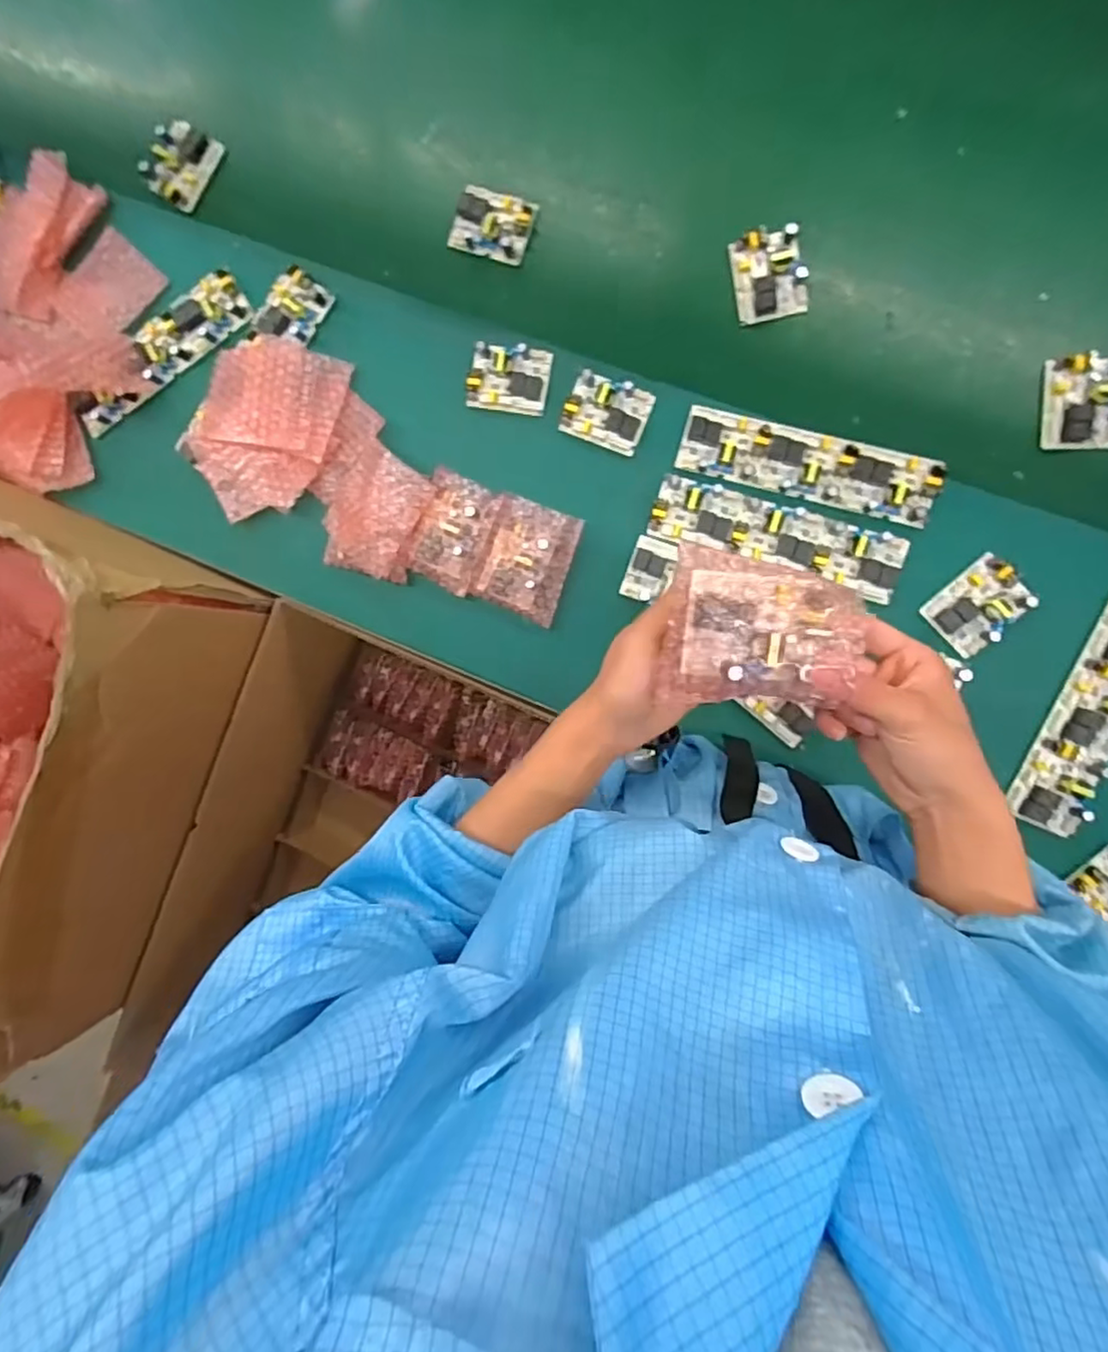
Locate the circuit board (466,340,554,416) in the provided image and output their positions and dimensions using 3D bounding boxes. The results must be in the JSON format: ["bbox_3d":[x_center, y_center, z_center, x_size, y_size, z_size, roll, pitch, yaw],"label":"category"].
[{"bbox_3d":[-0.048,-0.307,0.669,0.084,0.031,0.061,9,88,7],"label":"circuit board"}]

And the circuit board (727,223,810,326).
[{"bbox_3d":[0.212,-0.396,0.642,0.067,0.026,0.080,-8,91,9],"label":"circuit board"}]

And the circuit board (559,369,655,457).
[{"bbox_3d":[0.053,-0.266,0.657,0.082,0.027,0.060,21,95,7],"label":"circuit board"}]

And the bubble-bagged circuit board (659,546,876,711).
[{"bbox_3d":[0.124,-0.026,0.381,0.108,0.028,0.086,6,88,7],"label":"bubble-bagged circuit board"}]

